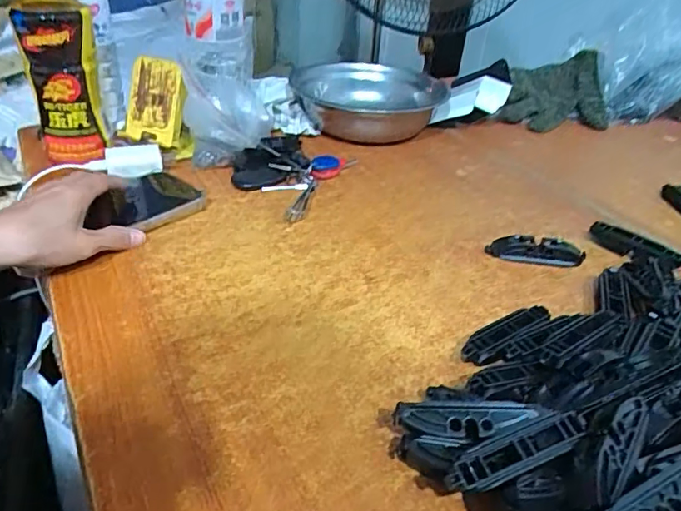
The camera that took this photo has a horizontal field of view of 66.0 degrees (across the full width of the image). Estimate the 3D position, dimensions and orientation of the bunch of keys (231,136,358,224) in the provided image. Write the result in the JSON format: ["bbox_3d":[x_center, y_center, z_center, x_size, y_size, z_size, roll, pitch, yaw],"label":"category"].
[{"bbox_3d":[-0.064,-0.089,0.551,0.110,0.022,0.147,15,36,16],"label":"bunch of keys"}]

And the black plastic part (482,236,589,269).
[{"bbox_3d":[0.168,-0.004,0.450,0.081,0.020,0.018,7,34,5],"label":"black plastic part"}]

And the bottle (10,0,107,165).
[{"bbox_3d":[-0.275,-0.193,0.518,0.062,0.180,0.079,-11,37,-20],"label":"bottle"}]

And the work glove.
[{"bbox_3d":[0.290,-0.229,0.739,0.145,0.030,0.123,-4,64,1],"label":"work glove"}]

